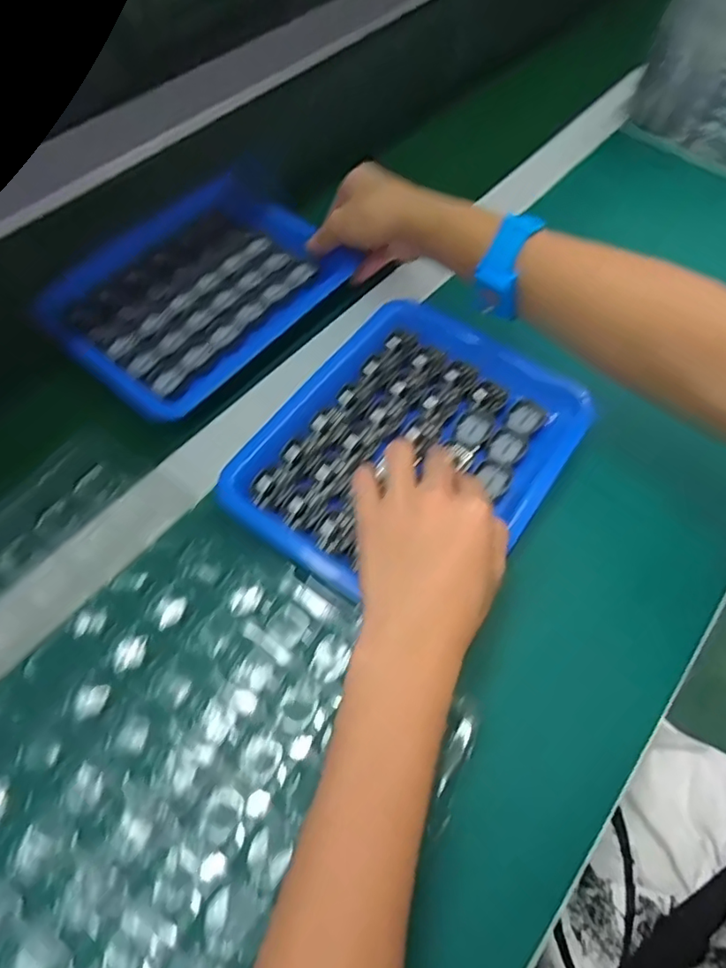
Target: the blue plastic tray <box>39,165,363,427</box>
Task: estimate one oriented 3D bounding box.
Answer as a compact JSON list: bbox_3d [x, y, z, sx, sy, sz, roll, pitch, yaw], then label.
[{"bbox_3d":[-0.140,-0.163,0.455,0.177,0.023,0.217,36,67,18],"label":"blue plastic tray"}]

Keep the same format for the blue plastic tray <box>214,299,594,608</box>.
[{"bbox_3d":[0.032,-0.024,0.376,0.178,0.023,0.216,33,66,17],"label":"blue plastic tray"}]

